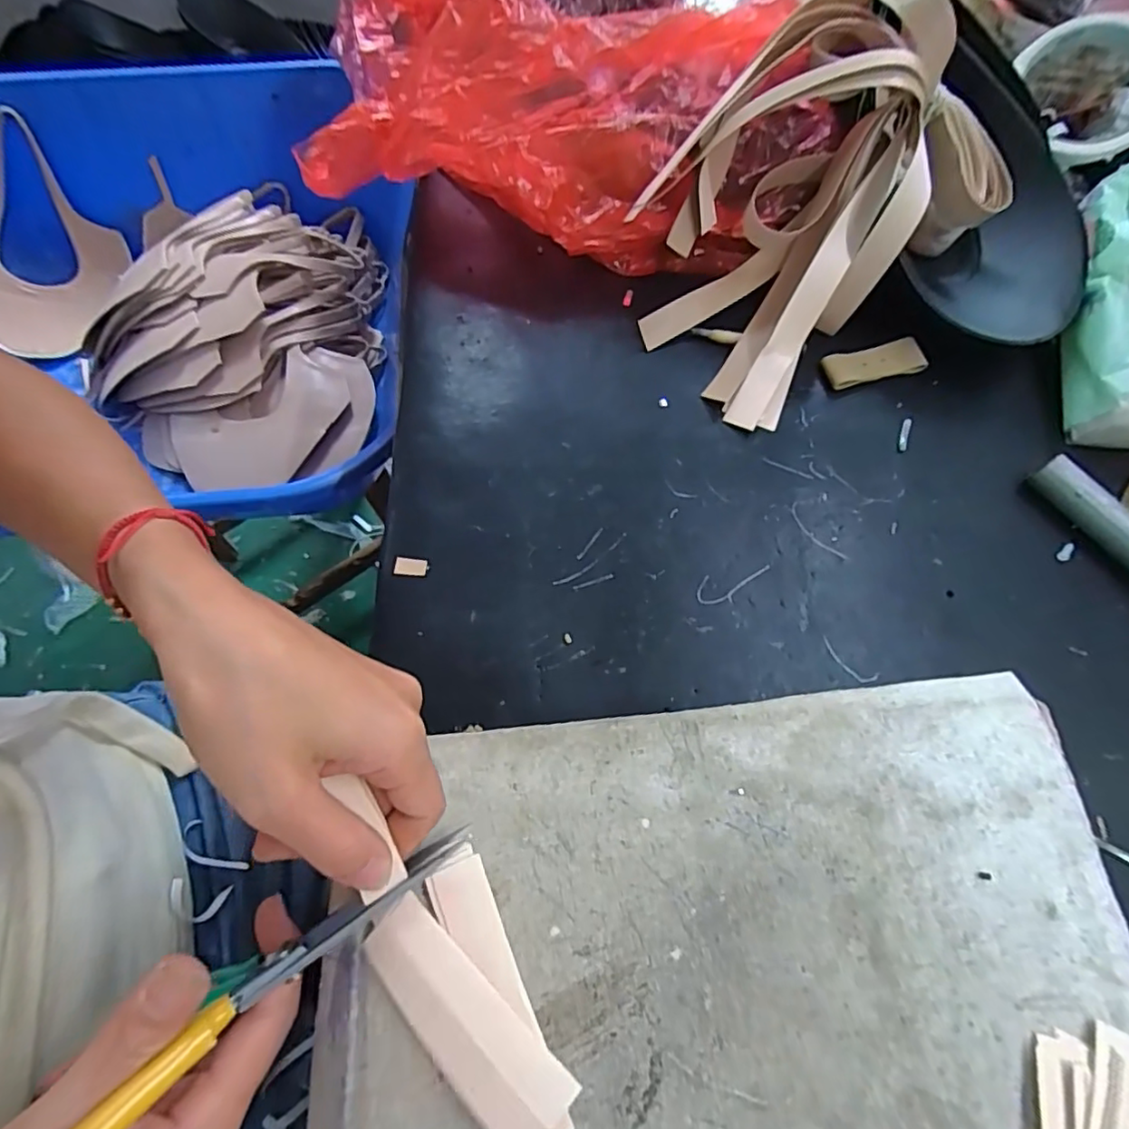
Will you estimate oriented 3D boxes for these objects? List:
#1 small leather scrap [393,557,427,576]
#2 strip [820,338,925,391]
[{"bbox_3d":[-0.079,0.001,0.307,0.016,0.004,0.009,3,67,0],"label":"small leather scrap"},{"bbox_3d":[0.185,-0.120,0.363,0.060,0.011,0.021,-12,68,-6],"label":"strip"}]

